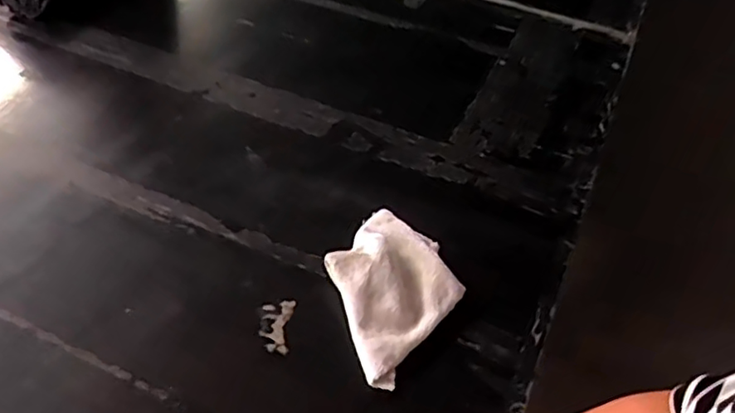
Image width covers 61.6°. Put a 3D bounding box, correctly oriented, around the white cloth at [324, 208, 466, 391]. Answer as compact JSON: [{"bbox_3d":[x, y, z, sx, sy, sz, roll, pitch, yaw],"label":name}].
[{"bbox_3d":[0.017,0.088,0.656,0.138,0.036,0.173,29,48,23],"label":"white cloth"}]

